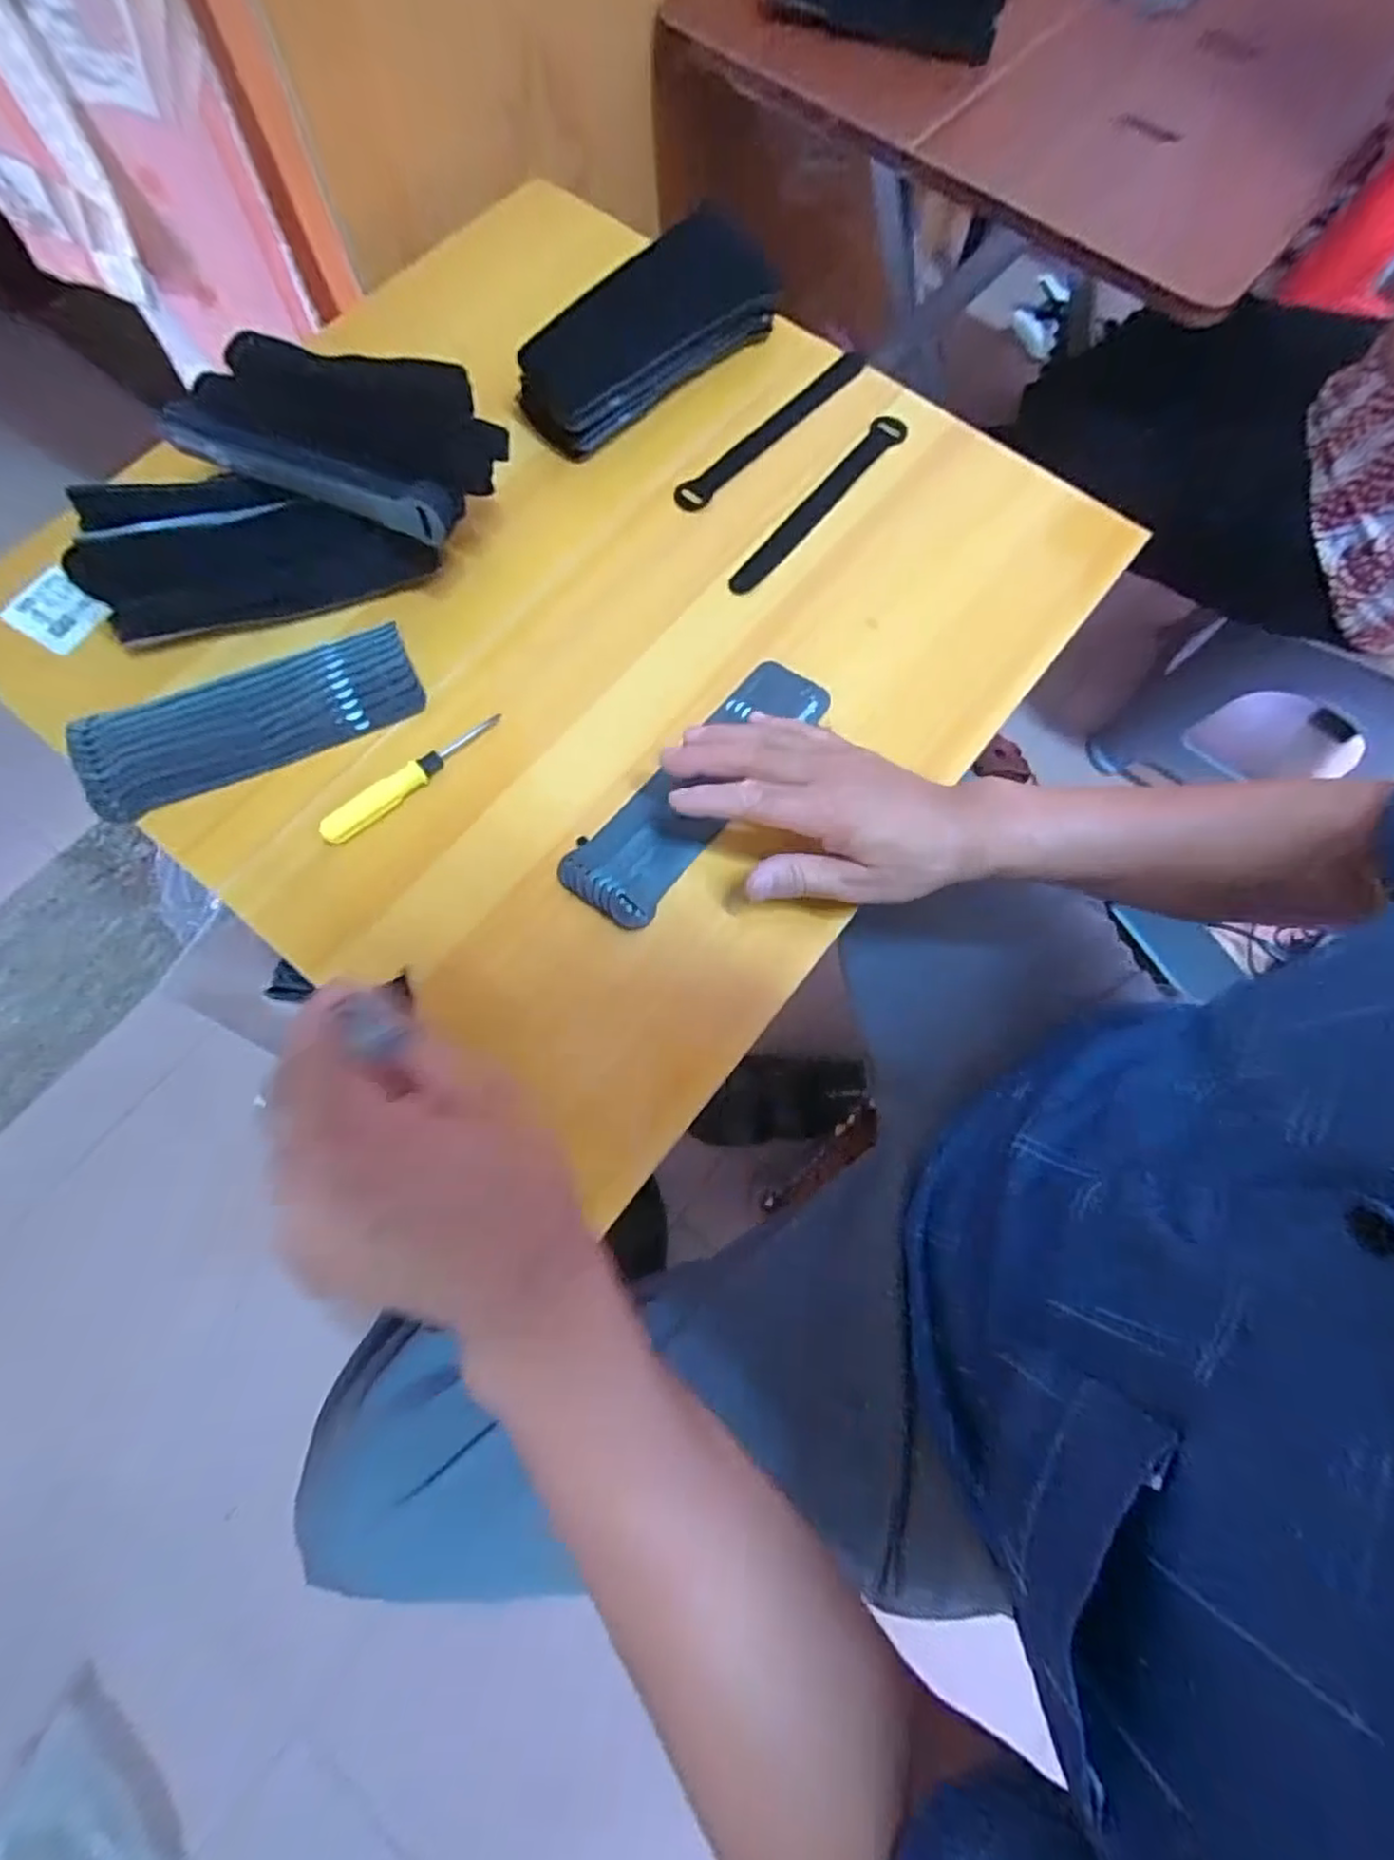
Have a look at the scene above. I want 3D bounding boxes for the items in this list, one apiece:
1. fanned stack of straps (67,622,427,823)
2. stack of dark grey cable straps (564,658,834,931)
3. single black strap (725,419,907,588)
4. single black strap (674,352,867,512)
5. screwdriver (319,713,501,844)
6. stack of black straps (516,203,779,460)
[{"bbox_3d":[-0.275,-0.131,0.424,0.199,0.016,0.064,-24,77,-7],"label":"fanned stack of straps"},{"bbox_3d":[0.000,-0.091,0.424,0.062,0.011,0.201,37,76,8],"label":"stack of dark grey cable straps"},{"bbox_3d":[0.089,-0.306,0.490,0.021,0.005,0.197,38,78,9],"label":"single black strap"},{"bbox_3d":[0.058,-0.374,0.506,0.024,0.006,0.199,42,78,9],"label":"single black strap"},{"bbox_3d":[-0.169,-0.092,0.410,0.122,0.011,0.013,-40,79,-11],"label":"screwdriver"},{"bbox_3d":[-0.034,-0.431,0.496,0.208,0.054,0.071,-38,79,-10],"label":"stack of black straps"}]

